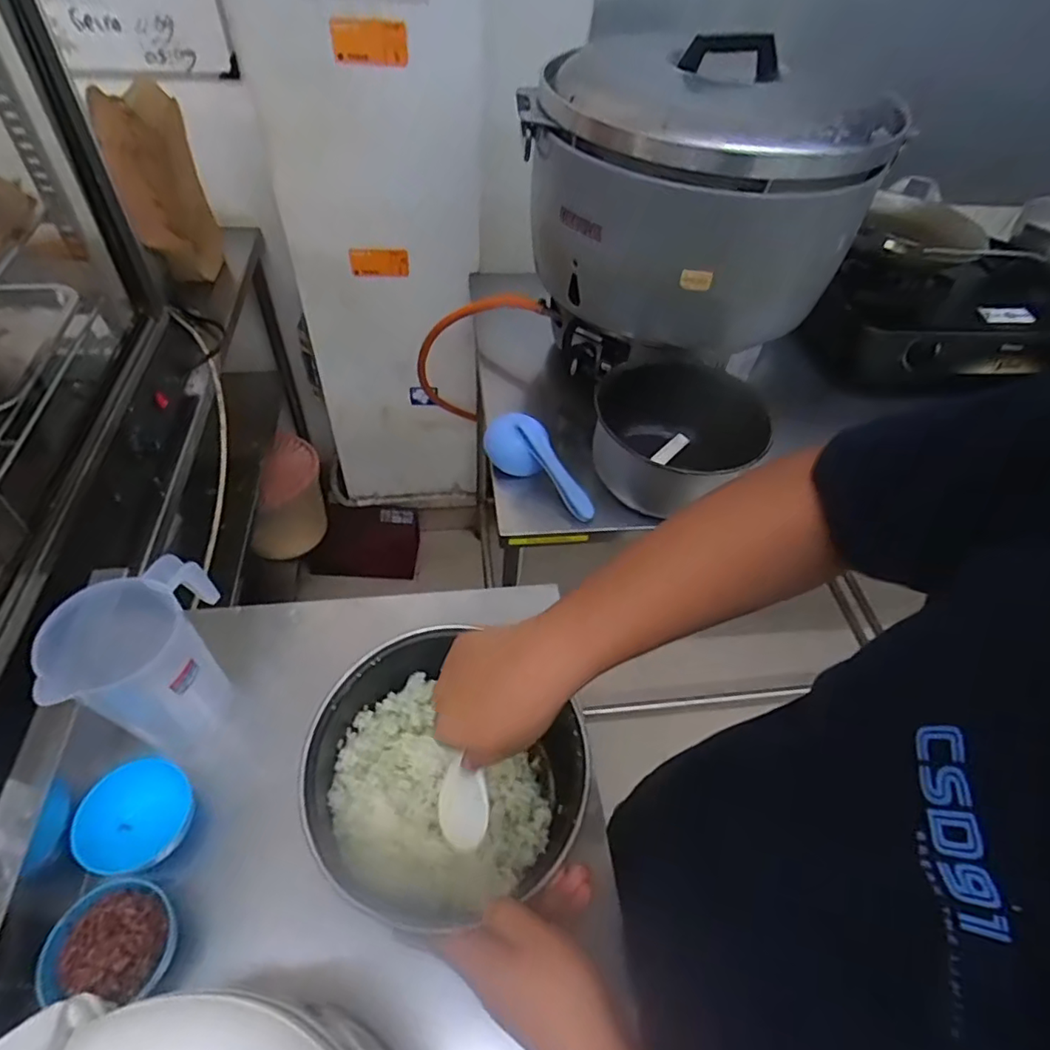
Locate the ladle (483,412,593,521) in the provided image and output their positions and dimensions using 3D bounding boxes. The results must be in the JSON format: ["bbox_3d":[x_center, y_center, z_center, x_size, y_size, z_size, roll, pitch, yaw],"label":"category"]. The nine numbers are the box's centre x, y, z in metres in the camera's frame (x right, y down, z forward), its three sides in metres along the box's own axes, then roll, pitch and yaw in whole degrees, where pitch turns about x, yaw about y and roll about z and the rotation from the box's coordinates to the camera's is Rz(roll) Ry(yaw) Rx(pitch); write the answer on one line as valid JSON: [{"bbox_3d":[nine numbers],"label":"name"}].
[{"bbox_3d":[0.029,-0.093,0.839,0.198,0.069,0.063,32,55,20],"label":"ladle"}]

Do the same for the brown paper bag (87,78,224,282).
[{"bbox_3d":[-0.634,-0.580,1.034,0.133,0.291,0.128,-16,54,-18],"label":"brown paper bag"}]

